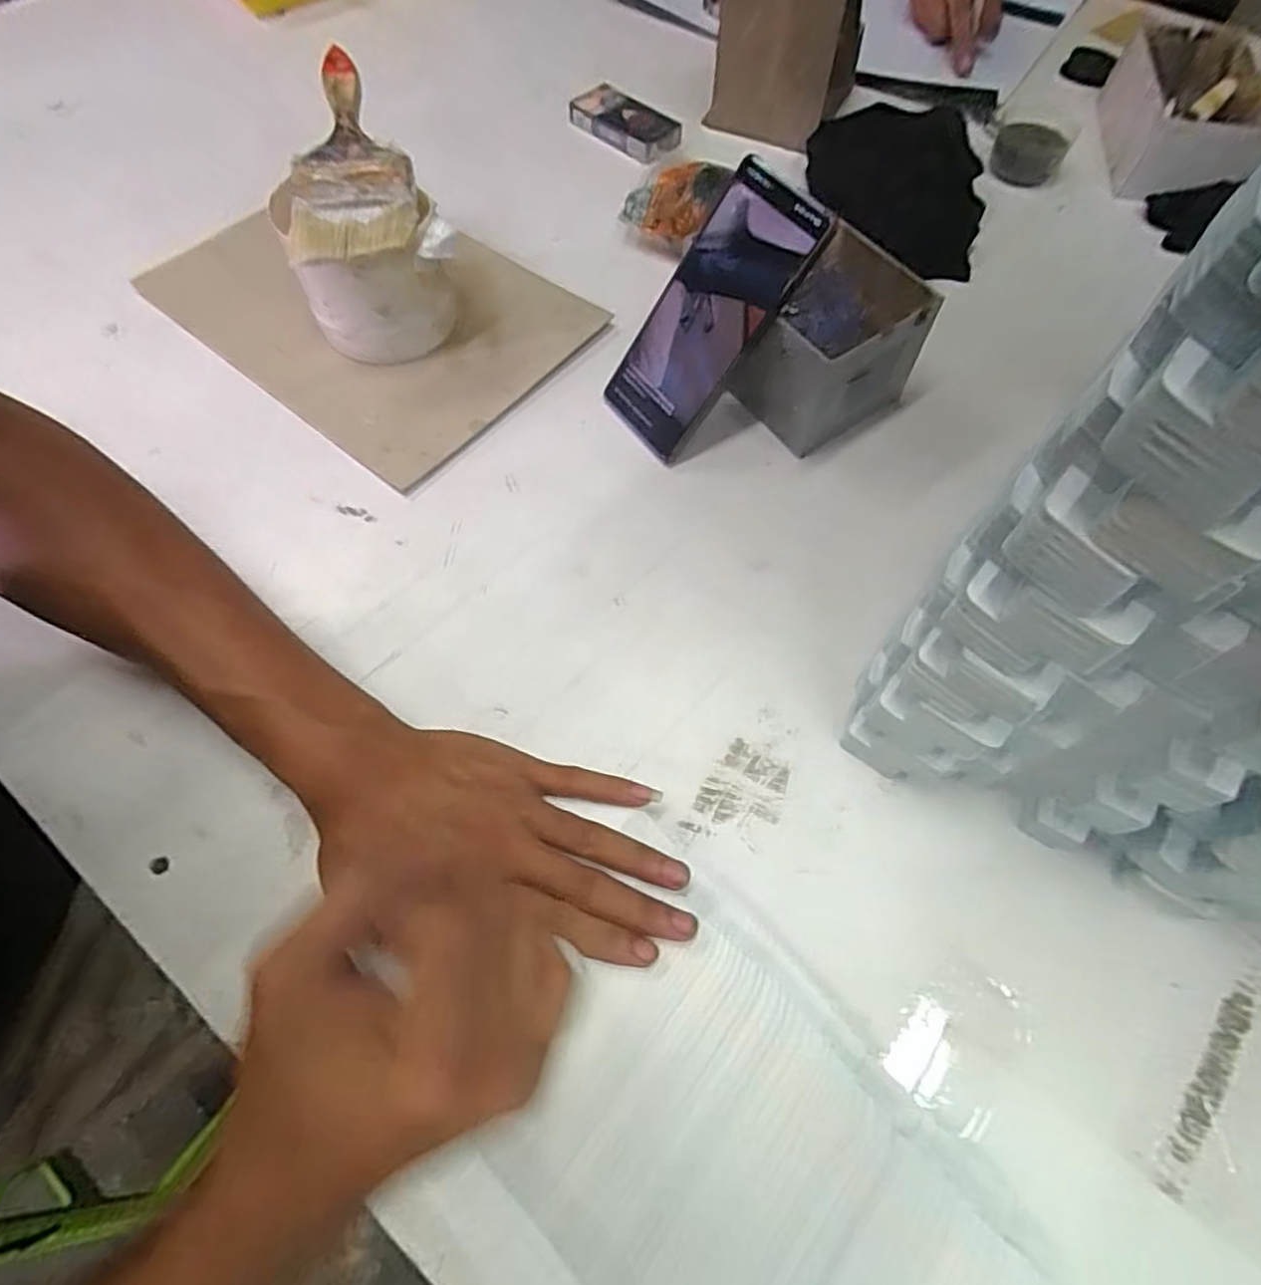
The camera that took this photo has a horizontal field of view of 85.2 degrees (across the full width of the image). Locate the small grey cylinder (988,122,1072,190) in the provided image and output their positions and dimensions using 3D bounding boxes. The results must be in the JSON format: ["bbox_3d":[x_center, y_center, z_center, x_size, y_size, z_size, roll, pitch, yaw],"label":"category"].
[{"bbox_3d":[0.343,-0.423,0.594,0.055,0.026,0.045,19,64,9],"label":"small grey cylinder"}]

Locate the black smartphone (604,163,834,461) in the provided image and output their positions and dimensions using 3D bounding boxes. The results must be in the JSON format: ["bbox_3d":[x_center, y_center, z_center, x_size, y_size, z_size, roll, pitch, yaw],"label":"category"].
[{"bbox_3d":[0.047,-0.199,0.424,0.011,0.162,0.073,-9,55,-51],"label":"black smartphone"}]

